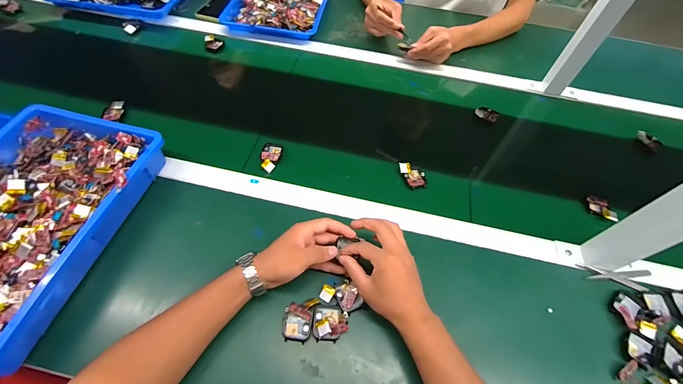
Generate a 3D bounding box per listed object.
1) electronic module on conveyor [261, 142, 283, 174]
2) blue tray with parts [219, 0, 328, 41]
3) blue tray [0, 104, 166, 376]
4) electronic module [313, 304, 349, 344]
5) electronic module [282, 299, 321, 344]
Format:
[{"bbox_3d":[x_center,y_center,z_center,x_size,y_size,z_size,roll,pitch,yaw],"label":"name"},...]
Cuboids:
[{"bbox_3d":[-0.131,-0.065,0.583,0.034,0.018,0.069,3,57,-1],"label":"electronic module on conveyor"},{"bbox_3d":[-0.171,-0.529,0.876,0.254,0.038,0.303,10,57,3],"label":"blue tray with parts"},{"bbox_3d":[-0.463,0.036,0.455,0.252,0.056,0.387,14,57,6],"label":"blue tray"},{"bbox_3d":[-0.015,0.175,0.423,0.046,0.021,0.046,6,57,1],"label":"electronic module"},{"bbox_3d":[-0.058,0.172,0.427,0.039,0.017,0.056,13,57,5],"label":"electronic module"}]

